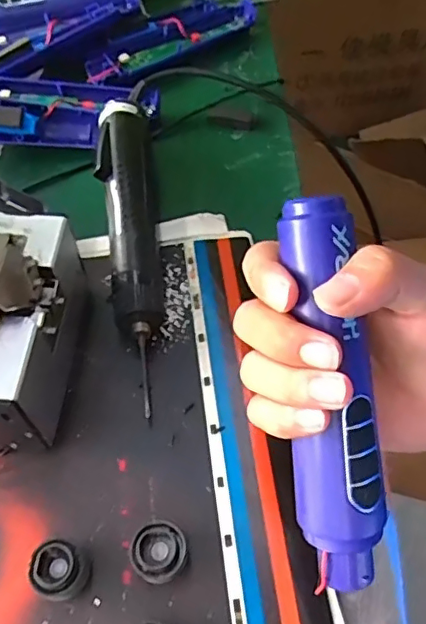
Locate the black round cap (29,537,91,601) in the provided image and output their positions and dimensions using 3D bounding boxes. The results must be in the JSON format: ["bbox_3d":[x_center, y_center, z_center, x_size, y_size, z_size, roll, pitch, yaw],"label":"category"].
[{"bbox_3d":[-0.082,0.138,0.303,0.025,0.028,0.027,-2,58,2],"label":"black round cap"}]

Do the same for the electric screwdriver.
[{"bbox_3d":[-0.059,-0.056,0.411,0.040,0.049,0.263,-7,58,-3],"label":"electric screwdriver"}]

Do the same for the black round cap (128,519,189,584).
[{"bbox_3d":[-0.030,0.130,0.306,0.028,0.027,0.029,-1,58,1],"label":"black round cap"}]

